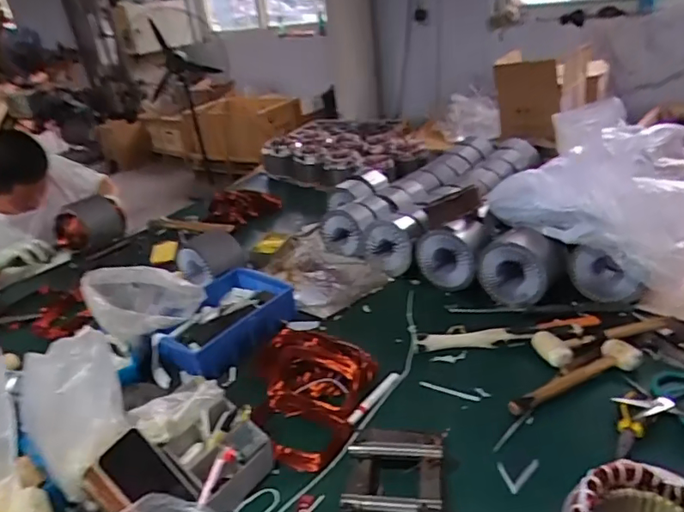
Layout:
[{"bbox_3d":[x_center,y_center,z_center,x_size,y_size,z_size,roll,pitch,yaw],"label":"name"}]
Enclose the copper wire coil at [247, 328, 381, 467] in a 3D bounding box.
[{"bbox_3d":[-0.051,0.236,0.975,0.235,0.081,0.353,-8,27,-2],"label":"copper wire coil"}]

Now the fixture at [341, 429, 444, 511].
[{"bbox_3d":[0.076,0.329,0.740,0.138,0.044,0.200,-2,28,10],"label":"fixture"}]

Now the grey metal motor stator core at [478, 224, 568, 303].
[{"bbox_3d":[0.414,0.029,1.193,0.170,0.167,0.092,34,35,21],"label":"grey metal motor stator core"}]

